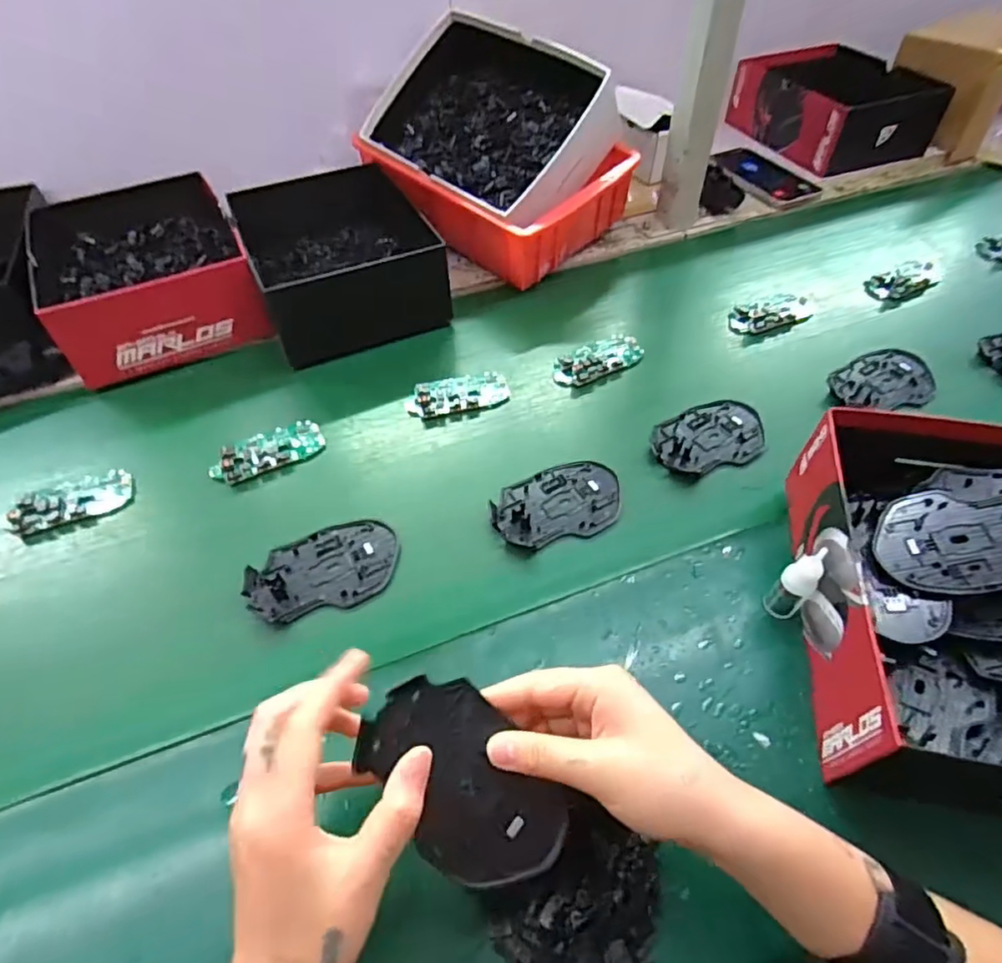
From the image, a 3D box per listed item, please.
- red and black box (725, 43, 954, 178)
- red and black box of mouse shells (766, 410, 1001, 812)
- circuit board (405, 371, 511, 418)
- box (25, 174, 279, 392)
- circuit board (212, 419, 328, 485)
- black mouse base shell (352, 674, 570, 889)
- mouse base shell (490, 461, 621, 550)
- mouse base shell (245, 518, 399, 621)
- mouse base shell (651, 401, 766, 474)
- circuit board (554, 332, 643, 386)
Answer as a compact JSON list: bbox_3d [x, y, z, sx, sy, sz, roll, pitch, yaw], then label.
[{"bbox_3d":[0.500,-0.561,0.907,0.206,0.090,0.232,-15,53,-11],"label":"red and black box"},{"bbox_3d":[0.305,0.070,0.402,0.205,0.090,0.274,8,52,7],"label":"red and black box of mouse shells"},{"bbox_3d":[-0.042,-0.085,0.588,0.100,0.012,0.048,-16,53,-12],"label":"circuit board"},{"bbox_3d":[-0.391,-0.232,0.658,0.191,0.090,0.255,-26,55,-19],"label":"box"},{"bbox_3d":[-0.211,-0.029,0.544,0.098,0.013,0.049,-25,55,-18],"label":"circuit board"},{"bbox_3d":[-0.019,0.155,0.311,0.068,0.010,0.112,-36,81,-17],"label":"black mouse base shell"},{"bbox_3d":[0.047,0.017,0.503,0.110,0.011,0.073,-15,53,-11],"label":"mouse base shell"},{"bbox_3d":[-0.136,0.067,0.466,0.113,0.012,0.071,-21,54,-15],"label":"mouse base shell"},{"bbox_3d":[0.189,-0.042,0.551,0.106,0.009,0.075,-15,53,-11],"label":"mouse base shell"},{"bbox_3d":[0.099,-0.124,0.616,0.096,0.015,0.047,-22,54,-16],"label":"circuit board"}]

